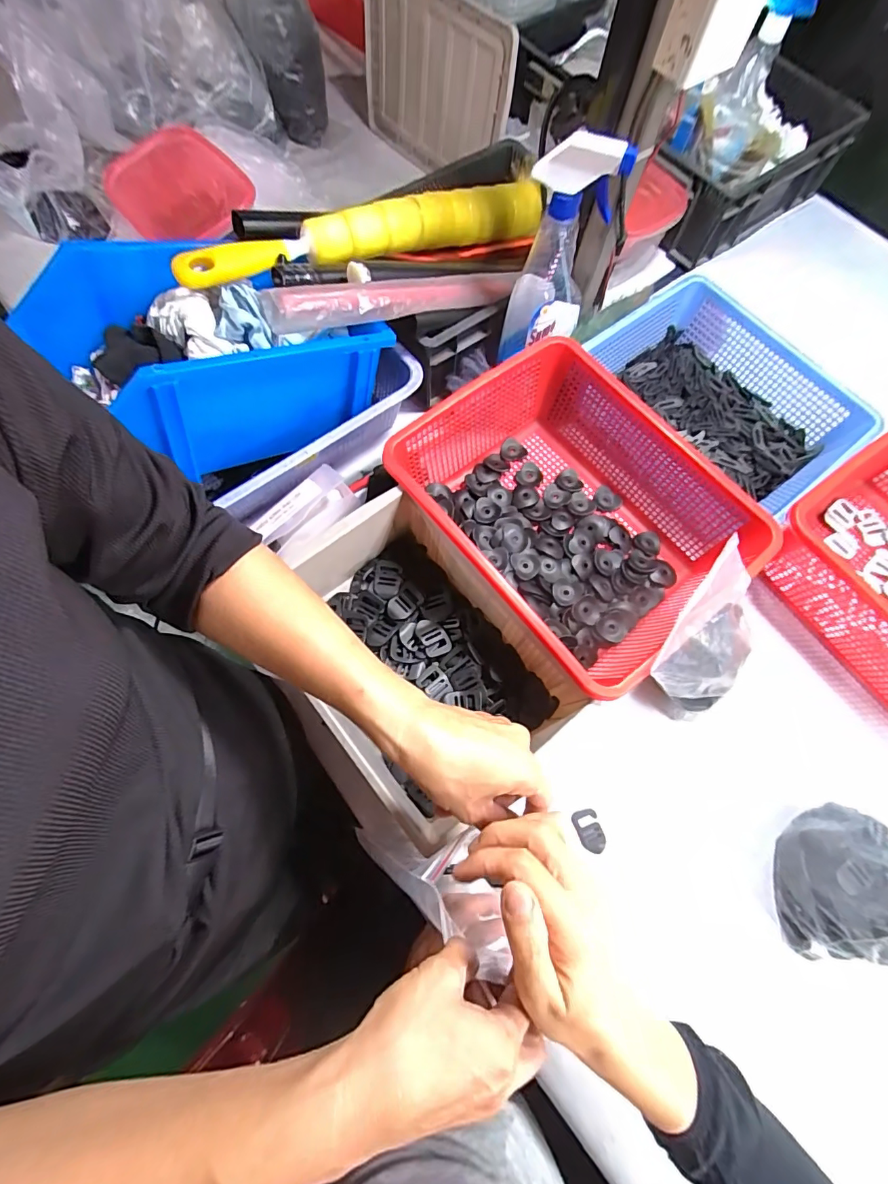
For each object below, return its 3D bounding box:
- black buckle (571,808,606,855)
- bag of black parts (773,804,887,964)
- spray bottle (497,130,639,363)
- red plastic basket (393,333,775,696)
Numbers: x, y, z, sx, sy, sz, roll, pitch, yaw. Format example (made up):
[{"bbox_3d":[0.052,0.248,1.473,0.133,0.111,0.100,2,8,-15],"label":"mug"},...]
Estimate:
[{"bbox_3d":[0.148,0.243,0.468,0.026,0.007,0.039,-15,73,-7],"label":"black buckle"},{"bbox_3d":[0.351,0.267,0.412,0.061,0.110,0.128,-10,72,-5],"label":"bag of black parts"},{"bbox_3d":[0.125,-0.355,0.505,0.093,0.227,0.069,-30,75,-11],"label":"spray bottle"},{"bbox_3d":[0.131,-0.090,0.508,0.270,0.099,0.344,-37,77,-13],"label":"red plastic basket"}]

